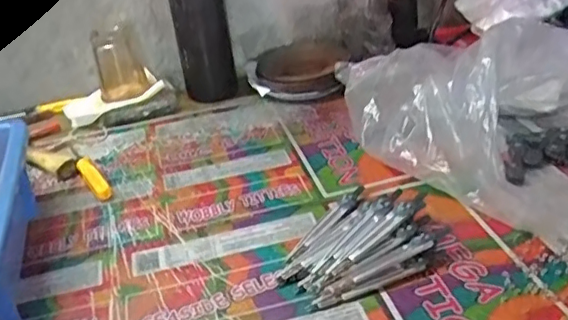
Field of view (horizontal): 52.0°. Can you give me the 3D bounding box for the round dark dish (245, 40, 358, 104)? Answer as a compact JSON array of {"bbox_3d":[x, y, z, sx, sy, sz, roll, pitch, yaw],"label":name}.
[{"bbox_3d":[0.020,-0.119,0.760,0.131,0.037,0.129,-4,30,2],"label":"round dark dish"}]

